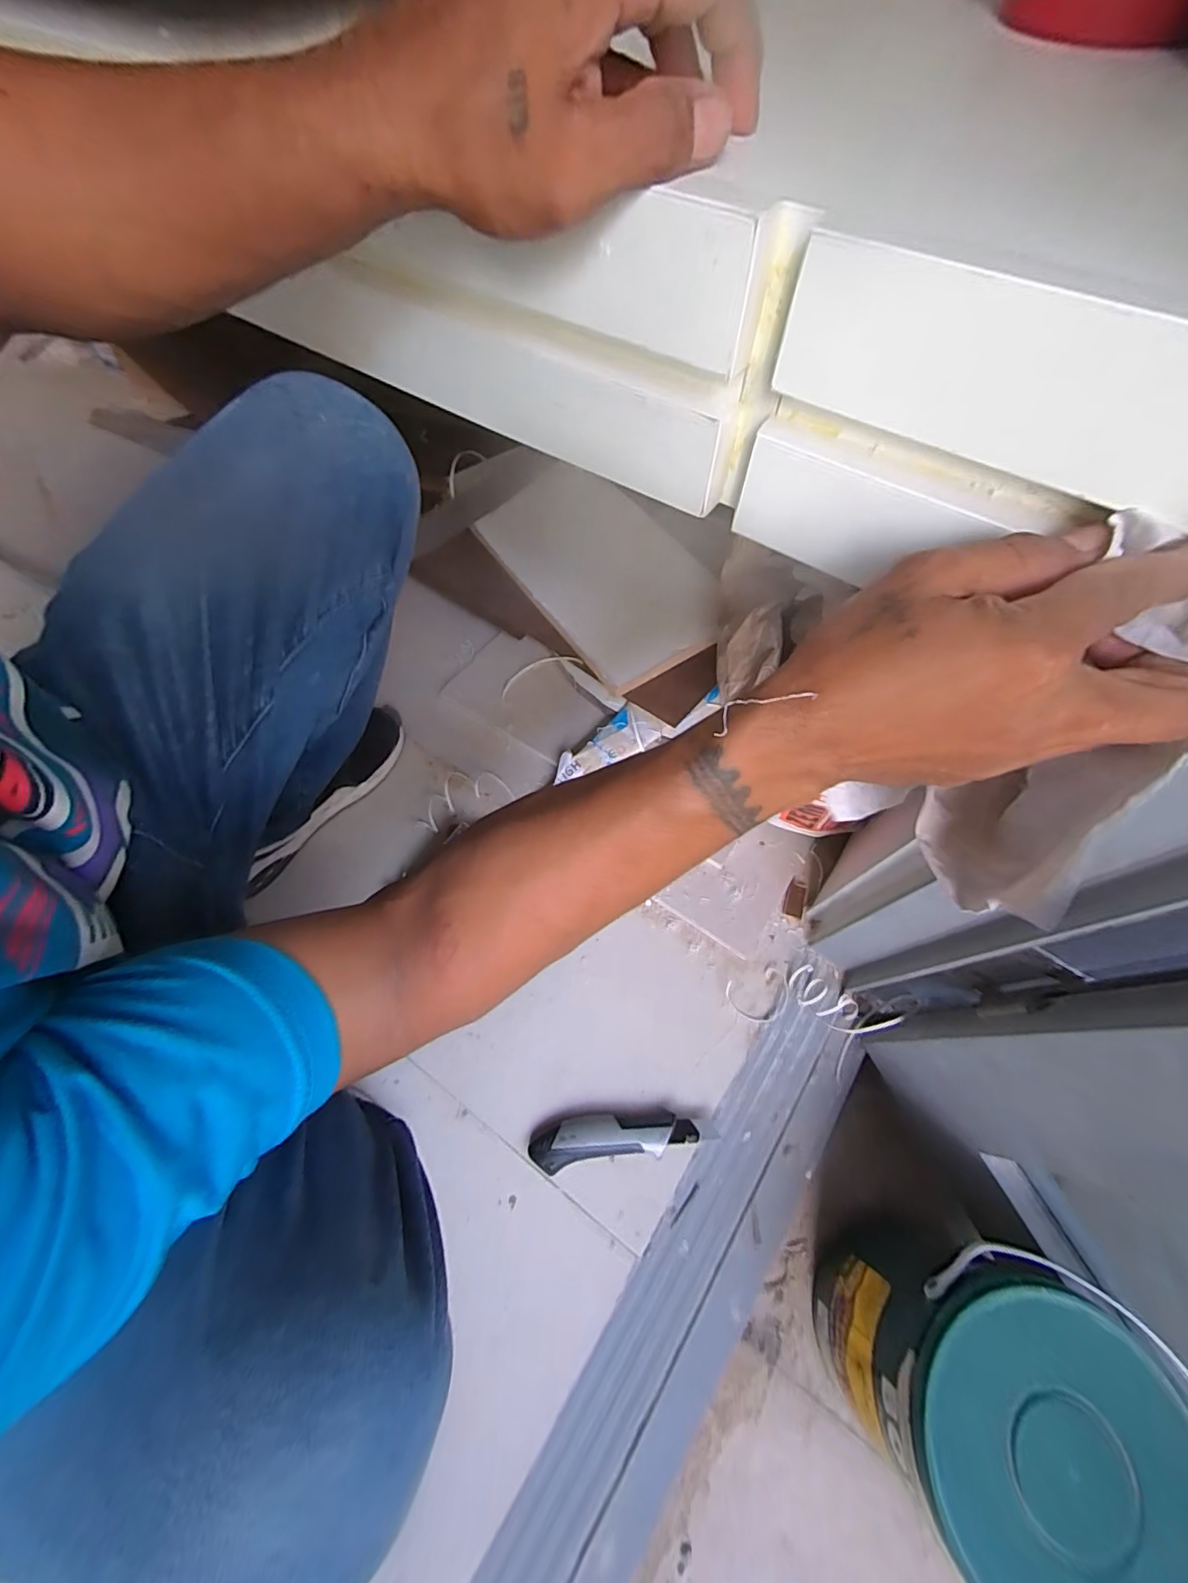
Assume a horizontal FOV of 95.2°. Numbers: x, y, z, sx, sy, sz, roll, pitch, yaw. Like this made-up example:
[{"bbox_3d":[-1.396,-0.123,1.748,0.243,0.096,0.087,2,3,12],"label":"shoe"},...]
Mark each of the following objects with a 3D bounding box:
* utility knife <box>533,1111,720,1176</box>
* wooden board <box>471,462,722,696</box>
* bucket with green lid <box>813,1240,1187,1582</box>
[{"bbox_3d":[0.026,0.316,0.498,0.165,0.024,0.039,-7,64,-3],"label":"utility knife"},{"bbox_3d":[0.011,-0.308,0.731,0.206,0.015,0.372,-36,70,-5],"label":"wooden board"},{"bbox_3d":[0.280,0.429,0.395,0.160,0.191,0.166,0,64,0],"label":"bucket with green lid"}]

